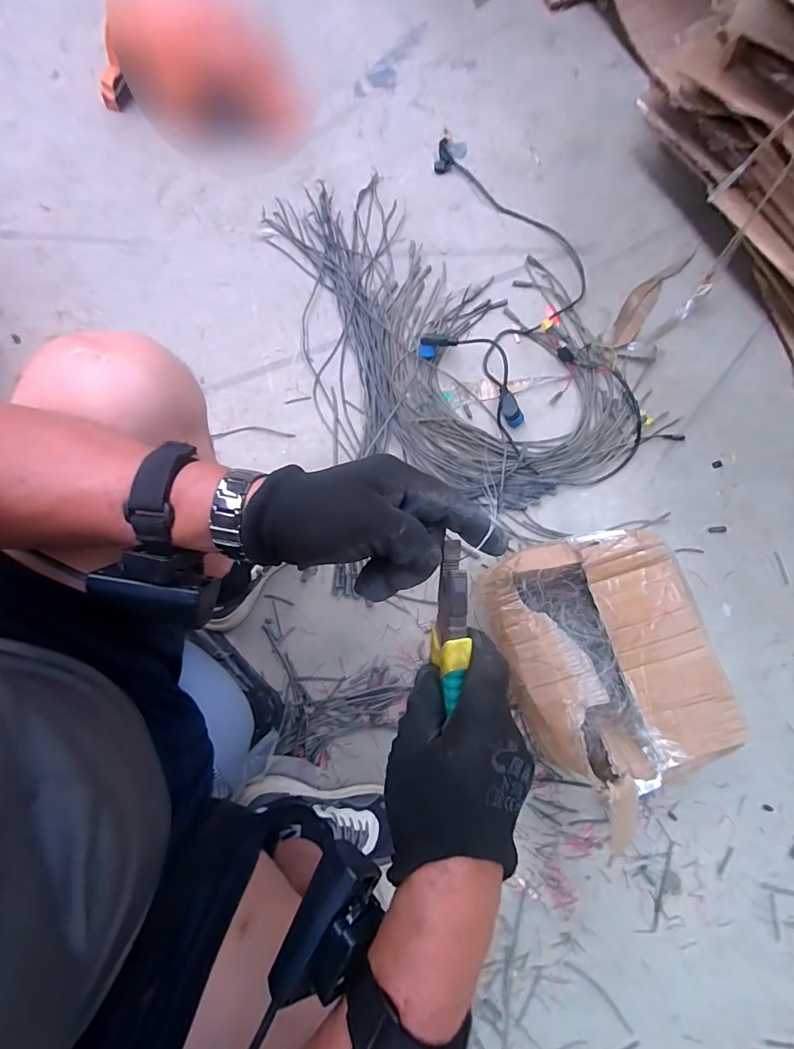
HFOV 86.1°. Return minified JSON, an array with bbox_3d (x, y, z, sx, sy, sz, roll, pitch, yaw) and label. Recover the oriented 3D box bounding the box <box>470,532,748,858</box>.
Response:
[{"bbox_3d":[0.288,0.186,0.608,0.261,0.124,0.338,-21,79,-2],"label":"box"}]

